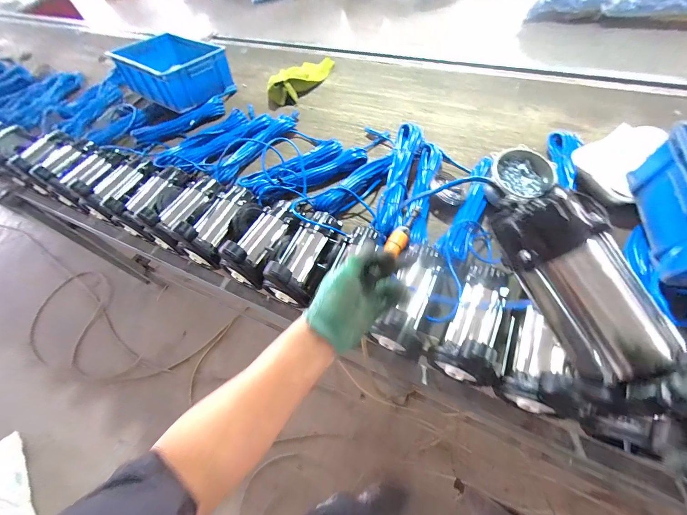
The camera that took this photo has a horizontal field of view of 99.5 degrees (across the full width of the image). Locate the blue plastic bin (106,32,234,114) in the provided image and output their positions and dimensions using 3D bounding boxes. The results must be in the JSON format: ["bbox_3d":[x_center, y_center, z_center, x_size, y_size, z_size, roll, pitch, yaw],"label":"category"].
[{"bbox_3d":[-0.717,-0.793,1.216,0.451,0.138,0.301,31,69,23],"label":"blue plastic bin"}]

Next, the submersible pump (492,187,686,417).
[{"bbox_3d":[0.253,0.039,0.316,0.085,0.084,0.230,-27,84,-13],"label":"submersible pump"}]

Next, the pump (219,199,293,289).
[{"bbox_3d":[-0.199,-0.054,0.728,0.119,0.128,0.236,19,65,18],"label":"pump"}]

